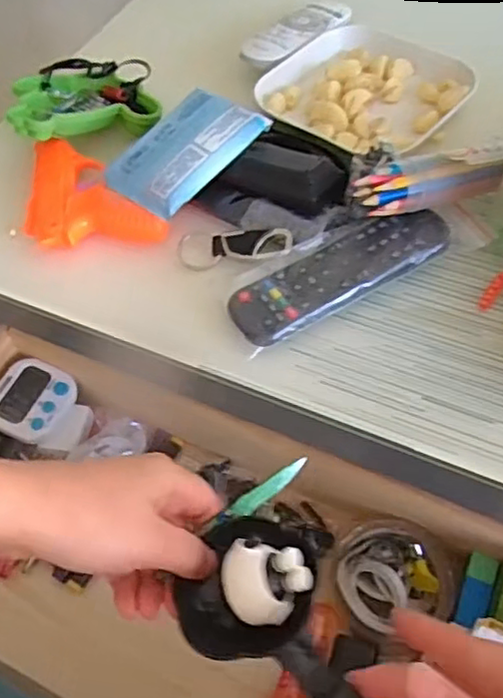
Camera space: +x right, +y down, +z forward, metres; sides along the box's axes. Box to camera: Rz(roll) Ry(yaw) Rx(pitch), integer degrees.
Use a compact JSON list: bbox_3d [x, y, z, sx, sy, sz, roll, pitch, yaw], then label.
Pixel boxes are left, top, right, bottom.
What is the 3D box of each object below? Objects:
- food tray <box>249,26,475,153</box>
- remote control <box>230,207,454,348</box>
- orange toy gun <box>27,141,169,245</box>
[{"bbox_3d":[0.094,-0.210,0.516,0.142,0.023,0.141,36,64,25],"label":"food tray"},{"bbox_3d":[0.056,-0.051,0.403,0.145,0.013,0.048,-27,58,-14],"label":"remote control"},{"bbox_3d":[-0.111,-0.115,0.463,0.095,0.018,0.097,-6,55,0],"label":"orange toy gun"}]

